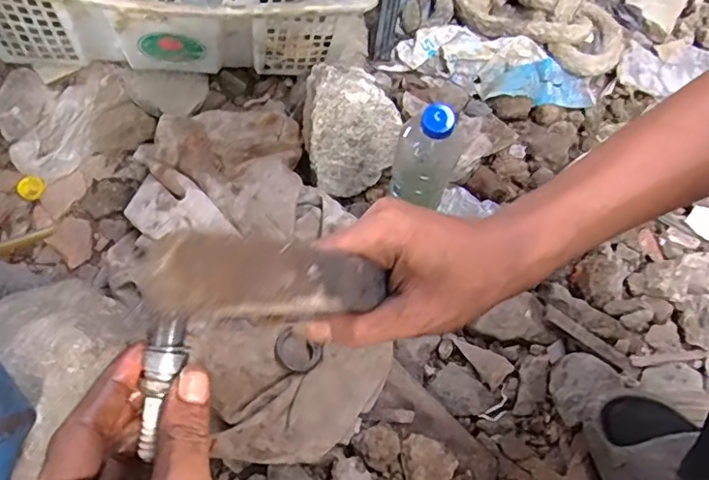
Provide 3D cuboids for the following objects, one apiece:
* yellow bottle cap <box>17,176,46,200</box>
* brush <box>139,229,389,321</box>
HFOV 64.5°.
[{"bbox_3d":[-0.426,-0.068,0.739,0.033,0.010,0.035,34,90,0],"label":"yellow bottle cap"},{"bbox_3d":[-0.022,0.016,0.236,0.017,0.159,0.026,-41,69,18],"label":"brush"}]

